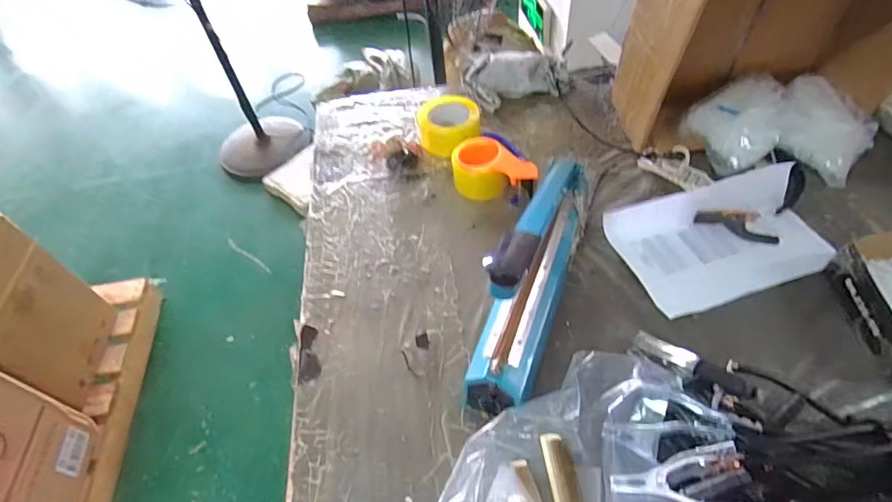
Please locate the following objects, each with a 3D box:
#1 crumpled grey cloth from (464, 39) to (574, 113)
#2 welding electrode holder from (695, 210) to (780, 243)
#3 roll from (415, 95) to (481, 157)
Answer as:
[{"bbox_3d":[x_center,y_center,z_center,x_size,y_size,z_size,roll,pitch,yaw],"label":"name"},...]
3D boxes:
[{"bbox_3d":[0.158,-0.375,1.026,0.234,0.068,0.128,-10,51,-2],"label":"crumpled grey cloth"},{"bbox_3d":[0.454,-0.037,0.742,0.100,0.026,0.067,-3,51,4],"label":"welding electrode holder"},{"bbox_3d":[0.007,-0.244,0.931,0.116,0.075,0.116,-3,51,4],"label":"roll"}]

